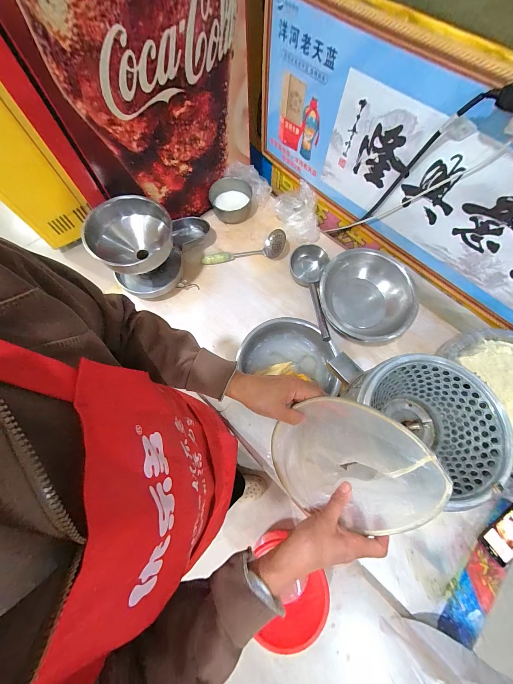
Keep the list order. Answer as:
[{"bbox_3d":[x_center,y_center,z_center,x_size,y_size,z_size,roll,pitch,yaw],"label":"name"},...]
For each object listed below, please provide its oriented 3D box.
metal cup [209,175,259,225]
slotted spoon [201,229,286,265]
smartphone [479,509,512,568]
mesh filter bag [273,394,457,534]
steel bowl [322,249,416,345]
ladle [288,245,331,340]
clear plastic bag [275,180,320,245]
[{"bbox_3d":[-0.098,-0.590,1.096,0.179,0.086,0.167,0,70,1],"label":"metal cup"},{"bbox_3d":[-0.047,-0.349,1.014,0.332,0.056,0.083,-16,71,-5],"label":"slotted spoon"},{"bbox_3d":[0.696,0.527,0.711,0.153,0.009,0.082,-33,73,-11],"label":"smartphone"},{"bbox_3d":[0.125,0.174,0.366,0.197,0.045,0.190,37,114,21],"label":"mesh filter bag"},{"bbox_3d":[0.347,-0.141,0.856,0.254,0.127,0.300,-28,72,-9],"label":"steel bowl"},{"bbox_3d":[0.199,-0.173,0.933,0.109,0.118,0.341,-7,70,-2],"label":"ladle"},{"bbox_3d":[0.177,-0.515,1.068,0.149,0.120,0.220,-24,72,-8],"label":"clear plastic bag"}]

